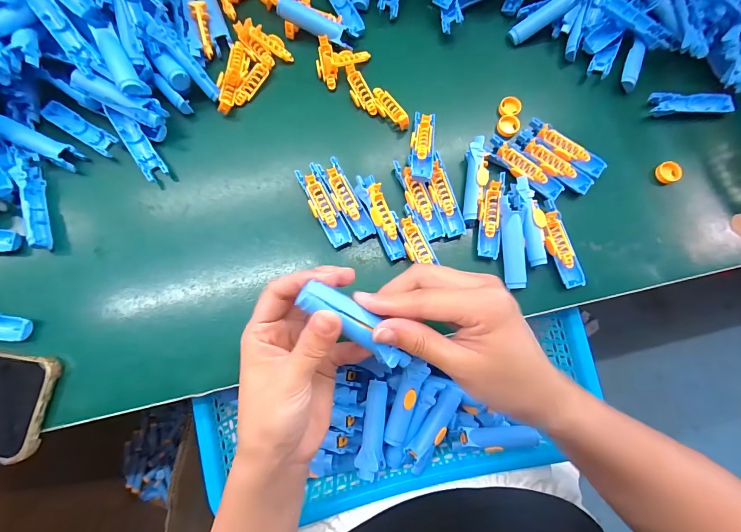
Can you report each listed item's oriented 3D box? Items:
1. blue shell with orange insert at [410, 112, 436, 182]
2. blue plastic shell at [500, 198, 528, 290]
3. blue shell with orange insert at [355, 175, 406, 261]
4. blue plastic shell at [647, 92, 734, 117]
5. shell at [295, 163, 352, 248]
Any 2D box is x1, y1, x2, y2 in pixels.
[{"bbox_3d":[0.045,-0.102,0.292,0.021,0.017,0.071,5,77,0],"label":"blue shell with orange insert"},{"bbox_3d":[0.119,-0.020,0.285,0.019,0.008,0.076,-6,90,-3],"label":"blue plastic shell"},{"bbox_3d":[0.010,-0.042,0.287,0.021,0.014,0.075,-25,79,-7],"label":"blue shell with orange insert"},{"bbox_3d":[0.293,-0.148,0.317,0.072,0.014,0.019,0,77,-1],"label":"blue plastic shell"},{"bbox_3d":[-0.041,-0.050,0.295,0.020,0.015,0.075,-26,79,-7],"label":"shell"}]

